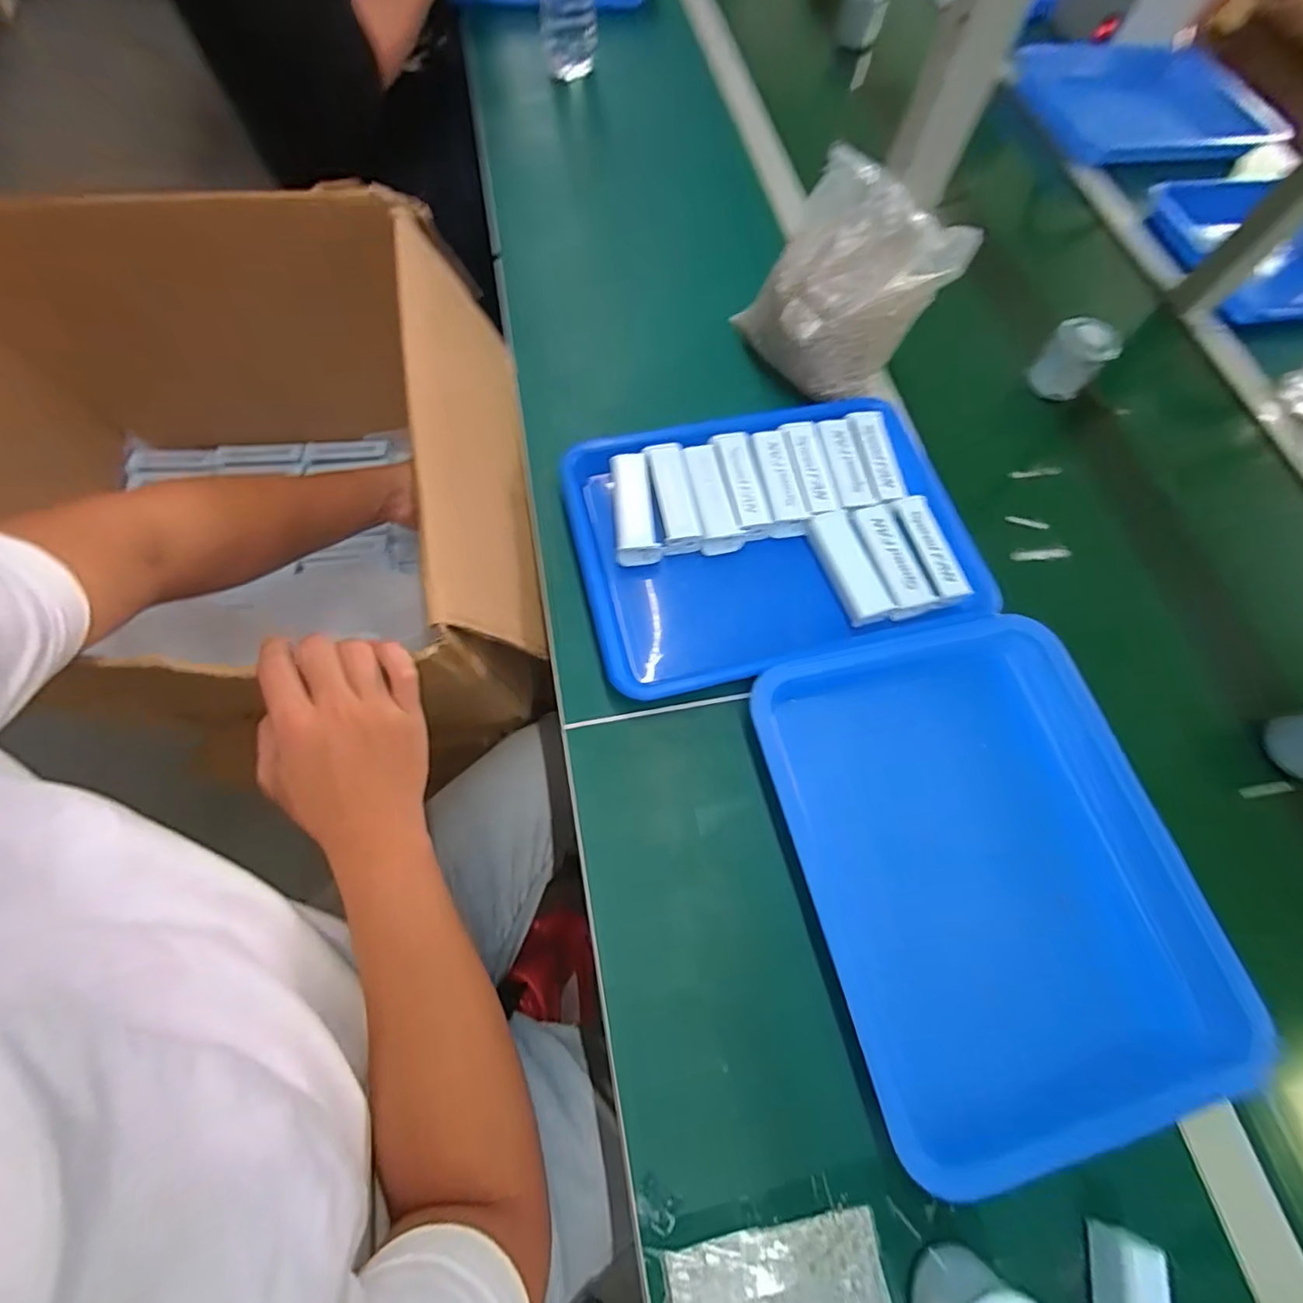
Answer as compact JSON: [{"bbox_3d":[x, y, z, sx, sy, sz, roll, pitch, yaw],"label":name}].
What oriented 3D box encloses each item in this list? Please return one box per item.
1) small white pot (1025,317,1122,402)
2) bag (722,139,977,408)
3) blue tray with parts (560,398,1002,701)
[{"bbox_3d":[0.448,-0.312,0.618,0.062,0.061,0.051,39,68,13],"label":"small white pot"},{"bbox_3d":[0.178,-0.337,0.533,0.120,0.120,0.151,-31,69,-11],"label":"bag"},{"bbox_3d":[0.102,-0.101,0.515,0.335,0.048,0.251,-12,67,-10],"label":"blue tray with parts"}]

